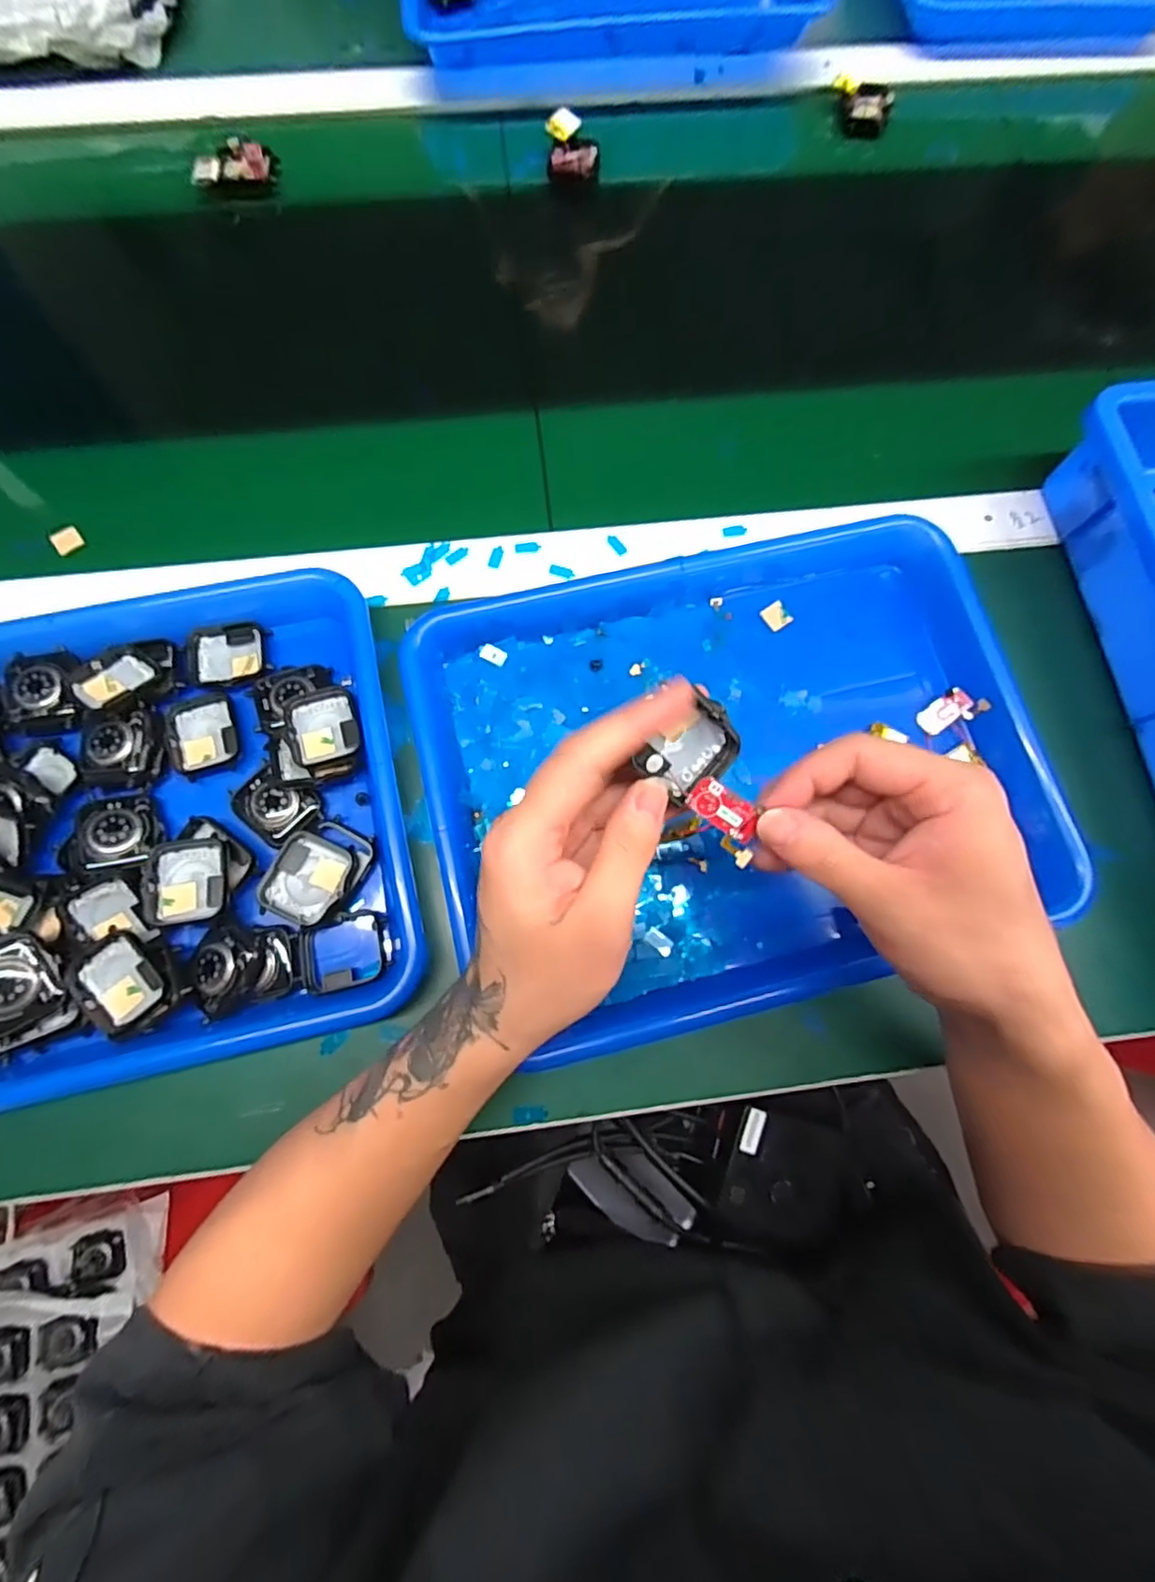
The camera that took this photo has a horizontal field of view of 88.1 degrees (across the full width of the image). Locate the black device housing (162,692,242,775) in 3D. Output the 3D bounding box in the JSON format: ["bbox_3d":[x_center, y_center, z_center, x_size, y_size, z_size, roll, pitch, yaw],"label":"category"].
[{"bbox_3d":[-0.209,-0.034,0.334,0.036,0.007,0.044,-17,78,-5],"label":"black device housing"}]

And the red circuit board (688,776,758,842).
[{"bbox_3d":[0.058,0.007,0.235,0.029,0.004,0.015,40,103,-3],"label":"red circuit board"}]

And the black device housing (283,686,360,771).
[{"bbox_3d":[-0.139,-0.037,0.329,0.038,0.009,0.043,-17,78,-5],"label":"black device housing"}]

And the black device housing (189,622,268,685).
[{"bbox_3d":[-0.205,-0.080,0.351,0.042,0.012,0.038,-7,78,-2],"label":"black device housing"}]

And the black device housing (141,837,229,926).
[{"bbox_3d":[-0.200,0.046,0.306,0.038,0.010,0.043,-12,78,-4],"label":"black device housing"}]

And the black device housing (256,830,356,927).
[{"bbox_3d":[-0.140,0.045,0.309,0.037,0.010,0.044,21,78,4],"label":"black device housing"}]

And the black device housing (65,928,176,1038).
[{"bbox_3d":[-0.224,0.094,0.295,0.038,0.007,0.050,-37,81,-8],"label":"black device housing"}]

